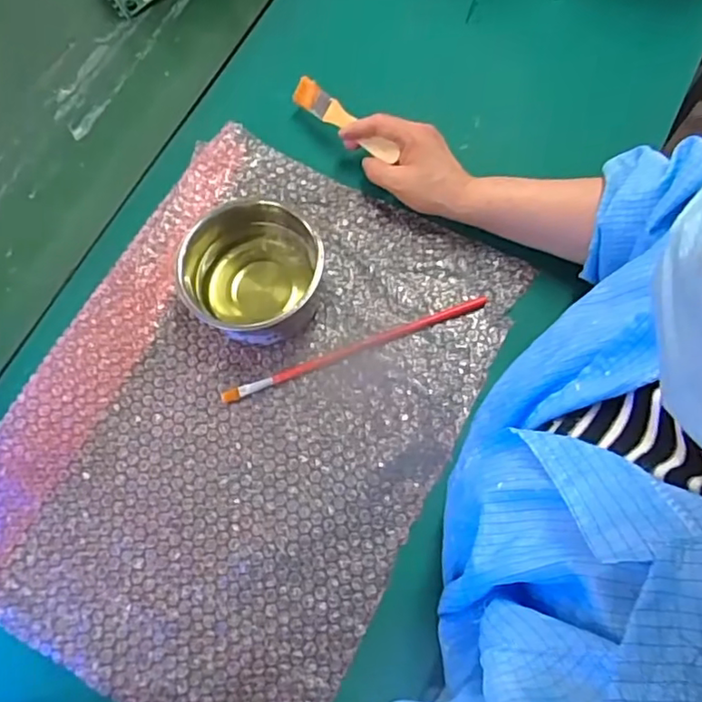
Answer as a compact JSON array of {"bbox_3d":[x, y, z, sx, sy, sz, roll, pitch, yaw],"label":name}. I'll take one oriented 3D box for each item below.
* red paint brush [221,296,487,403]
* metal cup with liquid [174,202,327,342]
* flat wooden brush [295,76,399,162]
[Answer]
[{"bbox_3d":[0.005,-0.002,0.538,0.250,0.004,0.010,-20,73,-5],"label":"red paint brush"},{"bbox_3d":[-0.085,-0.071,0.529,0.111,0.079,0.121,0,72,1],"label":"metal cup with liquid"},{"bbox_3d":[-0.006,-0.226,0.578,0.139,0.006,0.027,41,109,24],"label":"flat wooden brush"}]

